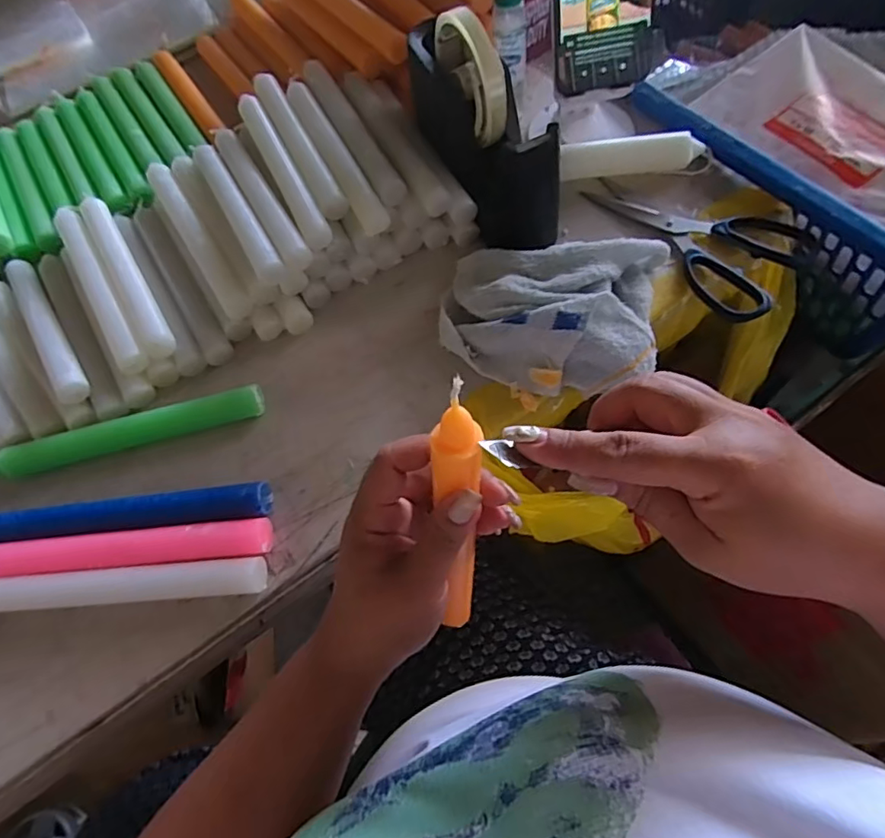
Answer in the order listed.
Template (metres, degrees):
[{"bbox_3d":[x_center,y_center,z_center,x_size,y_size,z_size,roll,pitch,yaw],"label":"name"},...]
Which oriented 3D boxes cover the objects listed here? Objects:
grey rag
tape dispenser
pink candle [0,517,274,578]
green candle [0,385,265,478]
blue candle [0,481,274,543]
[{"bbox_3d":[0.082,-0.080,0.412,0.167,0.051,0.118,3,65,9],"label":"grey rag"},{"bbox_3d":[0.031,-0.233,0.425,0.054,0.114,0.182,-27,64,-6],"label":"tape dispenser"},{"bbox_3d":[-0.216,0.089,0.368,0.201,0.026,0.026,-6,68,0],"label":"pink candle"},{"bbox_3d":[-0.241,0.012,0.403,0.220,0.026,0.022,-14,69,-3],"label":"green candle"},{"bbox_3d":[-0.219,0.067,0.377,0.199,0.030,0.024,-7,64,3],"label":"blue candle"}]

